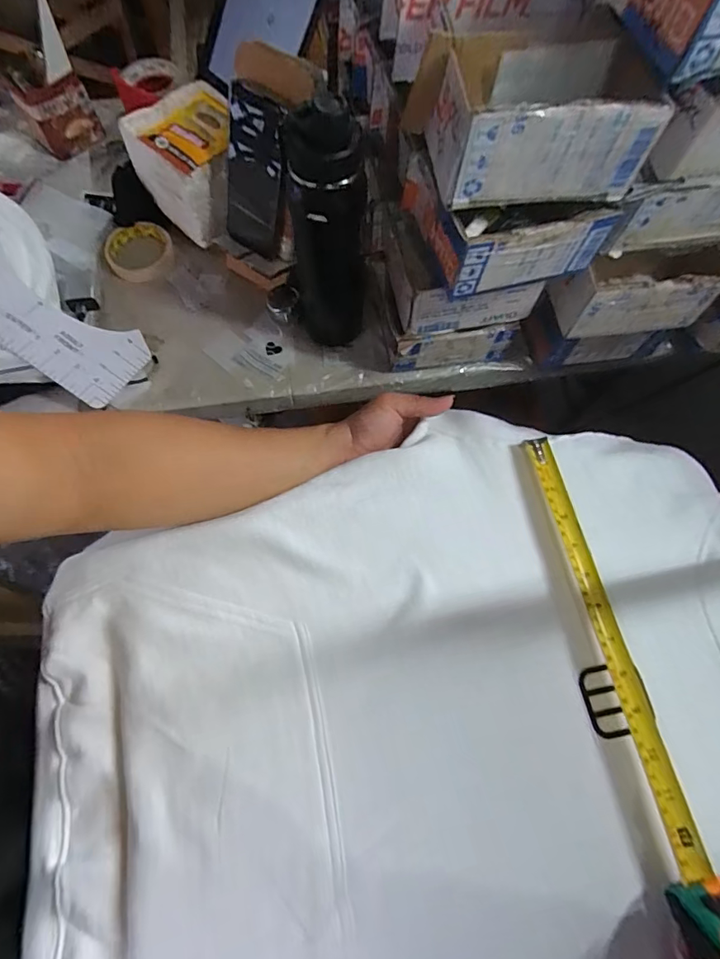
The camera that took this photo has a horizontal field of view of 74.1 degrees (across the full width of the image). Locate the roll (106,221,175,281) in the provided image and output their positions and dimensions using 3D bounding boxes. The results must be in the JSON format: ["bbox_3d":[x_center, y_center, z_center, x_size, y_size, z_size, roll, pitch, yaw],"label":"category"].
[{"bbox_3d":[-0.309,-0.319,0.666,0.090,0.018,0.089,1,68,-1],"label":"roll"}]

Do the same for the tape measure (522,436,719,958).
[{"bbox_3d":[0.194,0.143,0.342,0.035,0.060,0.396,-8,65,-5],"label":"tape measure"}]

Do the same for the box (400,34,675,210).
[{"bbox_3d":[0.137,-0.284,0.378,0.178,0.074,0.100,-7,70,-5],"label":"box"}]

